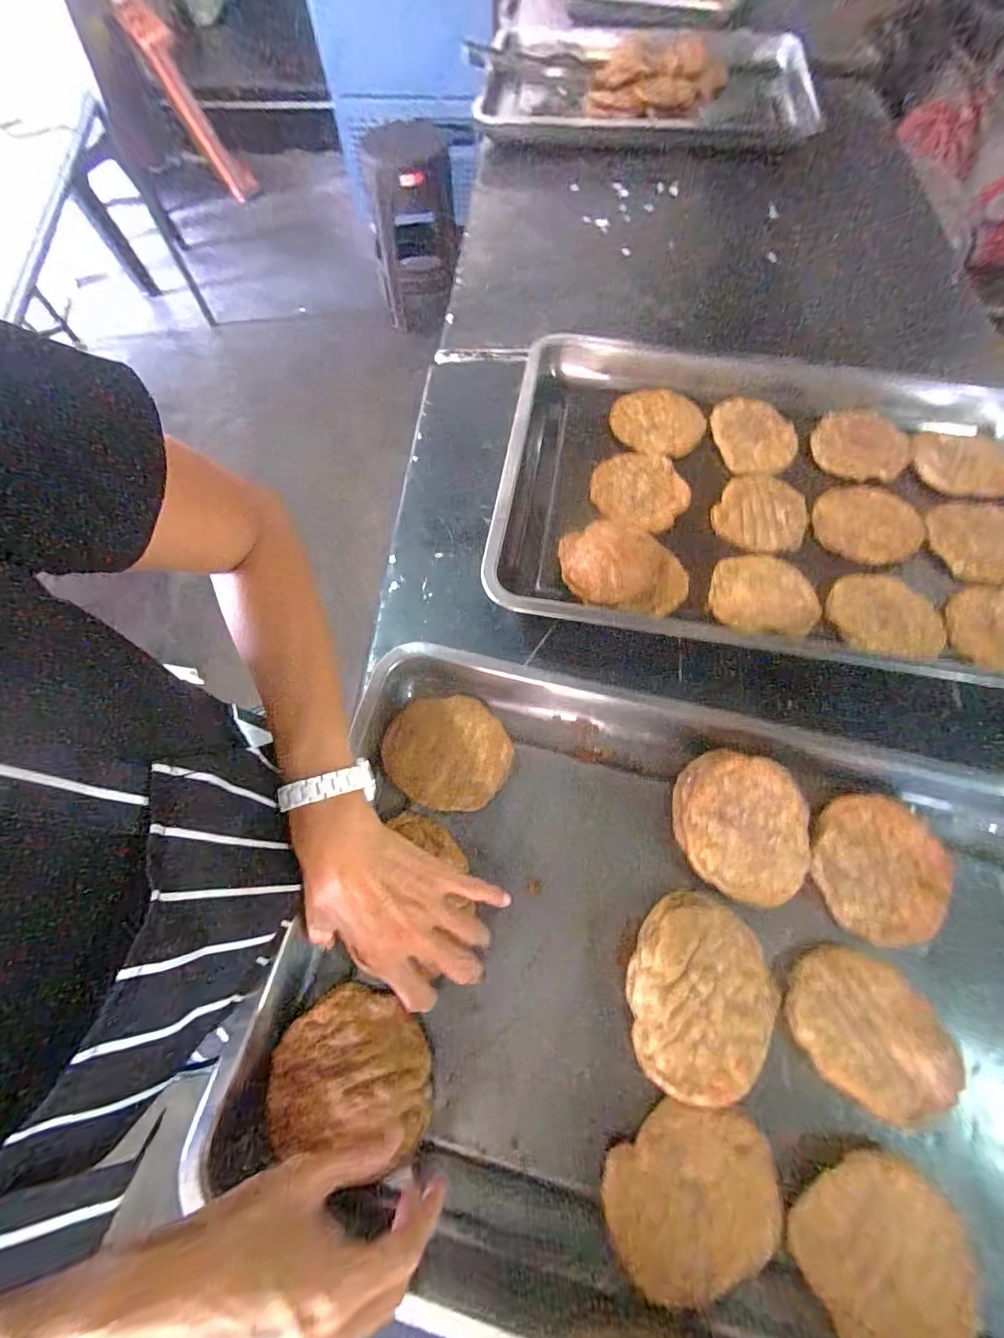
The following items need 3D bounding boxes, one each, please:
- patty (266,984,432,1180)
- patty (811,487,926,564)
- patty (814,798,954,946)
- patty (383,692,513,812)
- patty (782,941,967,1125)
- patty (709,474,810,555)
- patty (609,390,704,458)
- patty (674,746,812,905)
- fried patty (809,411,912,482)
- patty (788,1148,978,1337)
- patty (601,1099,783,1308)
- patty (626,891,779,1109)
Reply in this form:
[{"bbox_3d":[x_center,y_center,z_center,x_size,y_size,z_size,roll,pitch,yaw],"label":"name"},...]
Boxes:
[{"bbox_3d":[-0.102,0.273,0.326,0.106,0.018,0.088,8,68,4],"label":"patty"},{"bbox_3d":[0.389,-0.155,0.511,0.100,0.020,0.093,0,66,0],"label":"patty"},{"bbox_3d":[0.295,0.153,0.374,0.096,0.013,0.102,-16,68,-6],"label":"patty"},{"bbox_3d":[-0.047,0.072,0.416,0.105,0.017,0.095,37,73,15],"label":"patty"},{"bbox_3d":[0.259,0.254,0.335,0.105,0.011,0.085,32,71,13],"label":"patty"},{"bbox_3d":[0.278,-0.164,0.516,0.092,0.018,0.103,37,71,15],"label":"patty"},{"bbox_3d":[0.183,-0.291,0.568,0.104,0.016,0.092,22,68,9],"label":"patty"},{"bbox_3d":[0.186,0.121,0.373,0.103,0.019,0.104,0,87,-5],"label":"patty"},{"bbox_3d":[0.416,-0.259,0.556,0.104,0.019,0.093,31,70,13],"label":"fried patty"},{"bbox_3d":[0.237,0.361,0.293,0.098,0.015,0.097,0,67,0],"label":"patty"},{"bbox_3d":[0.121,0.334,0.306,0.110,0.018,0.081,-27,70,-10],"label":"patty"},{"bbox_3d":[0.138,0.229,0.342,0.097,0.033,0.120,29,71,12],"label":"patty"}]

